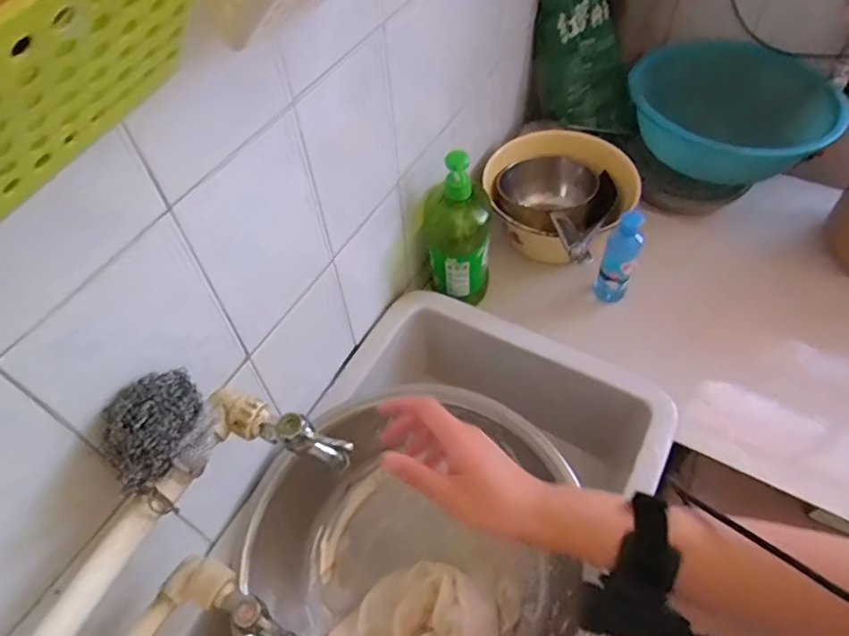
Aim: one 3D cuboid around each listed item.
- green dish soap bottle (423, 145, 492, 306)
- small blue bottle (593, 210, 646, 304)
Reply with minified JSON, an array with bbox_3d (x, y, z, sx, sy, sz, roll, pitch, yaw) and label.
[{"bbox_3d":[0.047,-0.117,0.808,0.093,0.255,0.091,-1,54,2],"label":"green dish soap bottle"},{"bbox_3d":[0.284,-0.090,0.821,0.047,0.155,0.045,21,57,17],"label":"small blue bottle"}]

